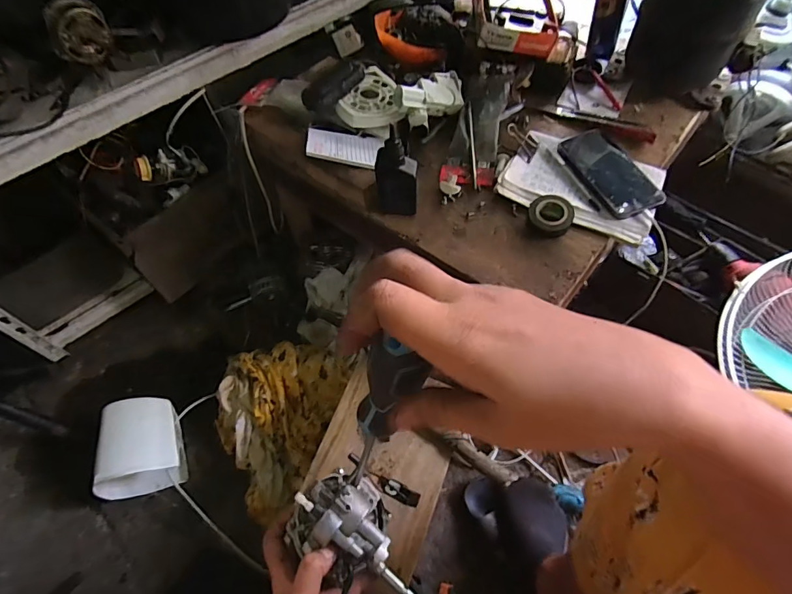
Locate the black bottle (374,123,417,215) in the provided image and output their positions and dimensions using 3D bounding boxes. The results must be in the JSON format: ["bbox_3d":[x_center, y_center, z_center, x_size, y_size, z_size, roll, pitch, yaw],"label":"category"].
[{"bbox_3d":[0.001,-0.166,0.589,0.054,0.123,0.029,-4,58,1],"label":"black bottle"}]

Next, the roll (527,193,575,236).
[{"bbox_3d":[0.216,-0.116,0.607,0.057,0.021,0.066,-13,59,-5],"label":"roll"}]

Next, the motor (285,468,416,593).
[{"bbox_3d":[-0.034,0.215,0.380,0.083,0.070,0.129,-41,65,-20],"label":"motor"}]

